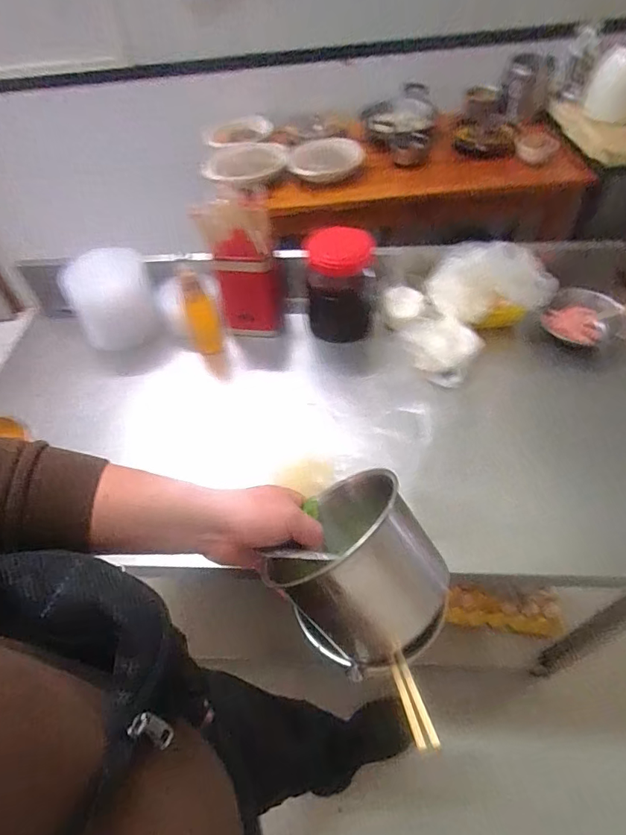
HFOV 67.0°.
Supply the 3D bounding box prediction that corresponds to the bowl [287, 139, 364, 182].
[{"bbox_3d":[0.041,-0.871,1.600,0.254,0.068,0.254,-3,51,4],"label":"bowl"}]

